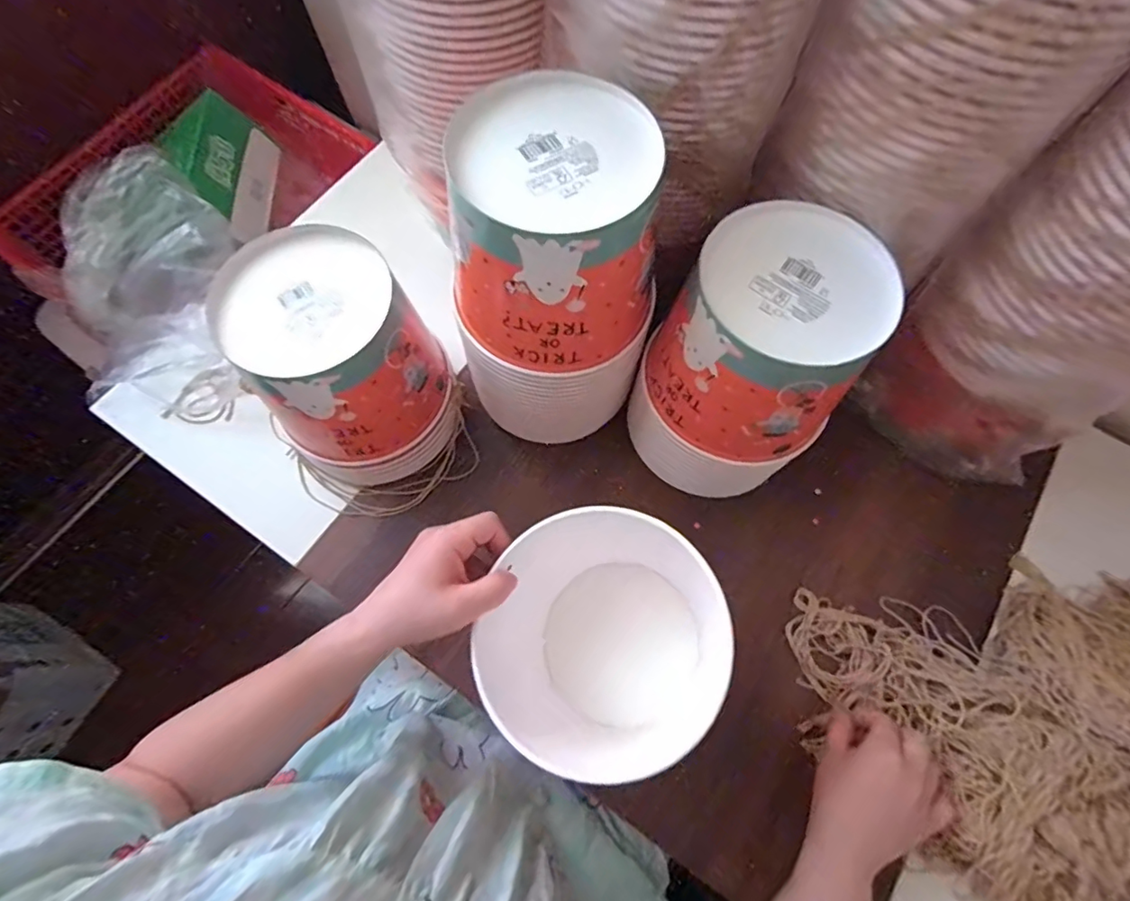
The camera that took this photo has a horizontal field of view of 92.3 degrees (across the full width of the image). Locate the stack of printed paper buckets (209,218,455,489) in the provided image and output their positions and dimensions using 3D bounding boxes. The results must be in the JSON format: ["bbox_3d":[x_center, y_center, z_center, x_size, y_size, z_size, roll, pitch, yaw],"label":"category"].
[{"bbox_3d":[-0.178,-0.070,0.464,0.131,0.178,0.143,-30,74,-9],"label":"stack of printed paper buckets"}]

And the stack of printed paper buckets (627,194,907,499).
[{"bbox_3d":[0.148,-0.062,0.454,0.148,0.226,0.152,33,75,10],"label":"stack of printed paper buckets"}]

